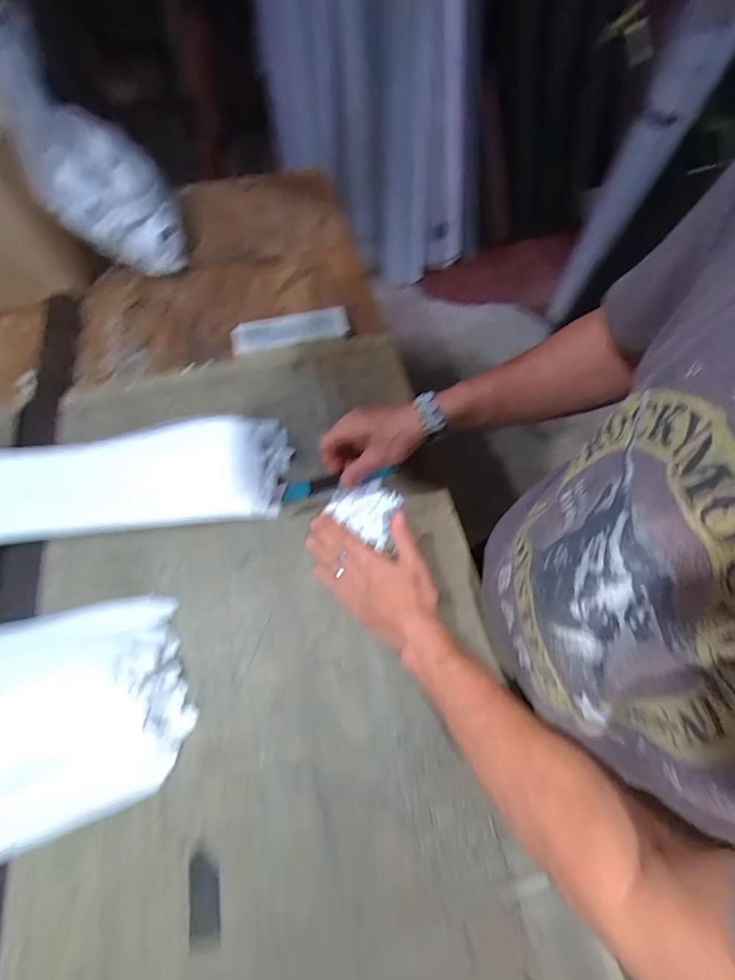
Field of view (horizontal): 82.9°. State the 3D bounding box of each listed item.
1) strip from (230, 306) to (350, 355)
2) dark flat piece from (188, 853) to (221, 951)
[{"bbox_3d":[-0.123,-0.259,0.665,0.186,0.015,0.058,-14,73,-10],"label":"strip"},{"bbox_3d":[-0.144,0.360,0.366,0.027,0.004,0.063,-12,62,-7],"label":"dark flat piece"}]

